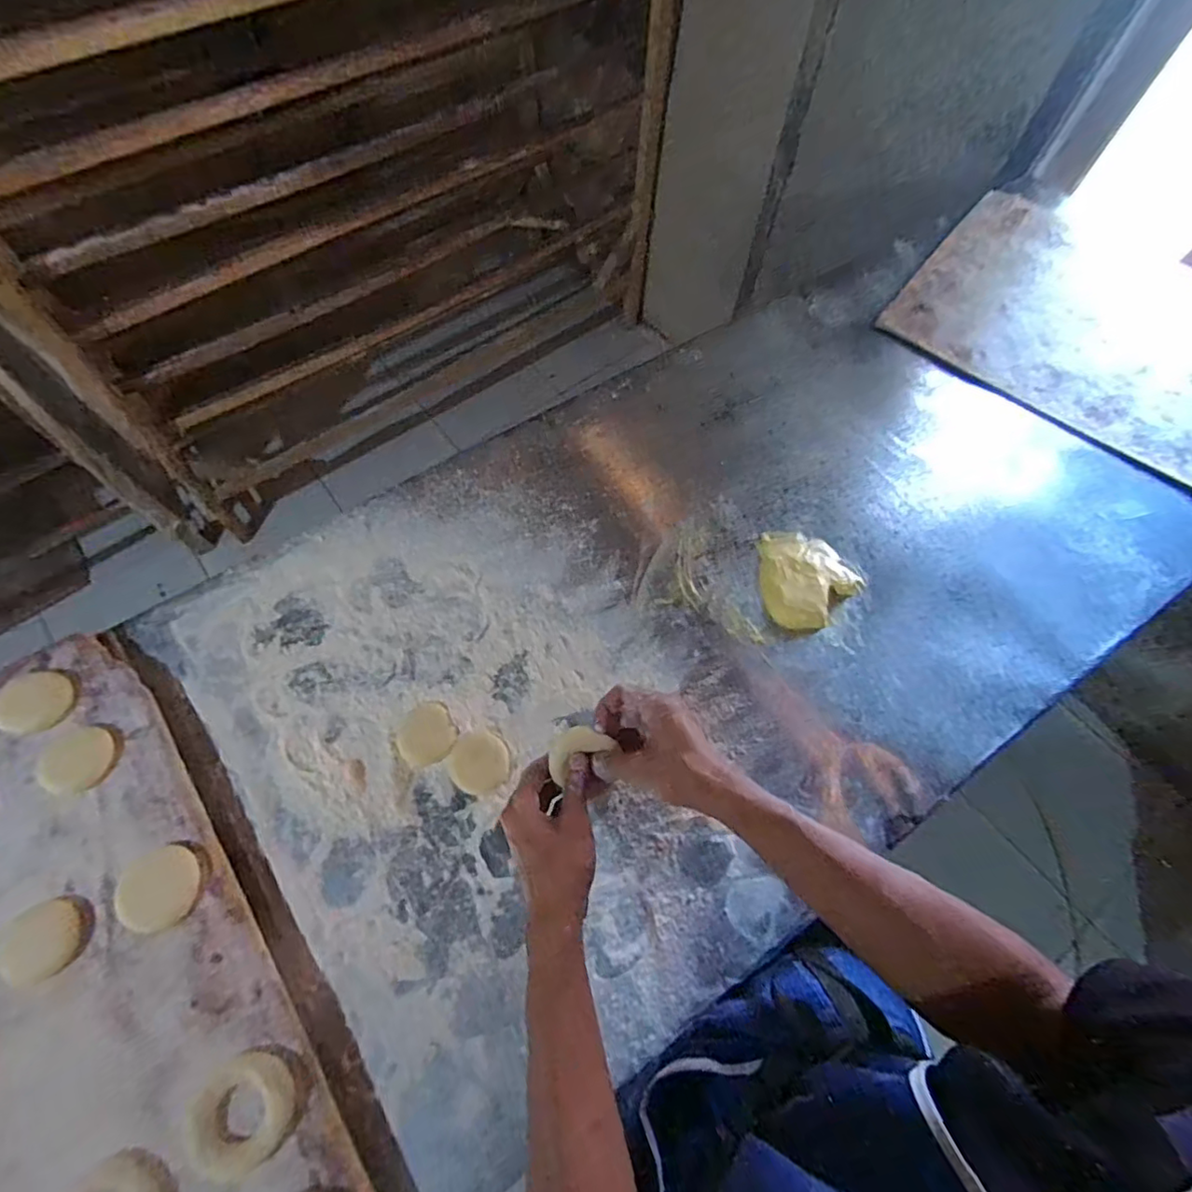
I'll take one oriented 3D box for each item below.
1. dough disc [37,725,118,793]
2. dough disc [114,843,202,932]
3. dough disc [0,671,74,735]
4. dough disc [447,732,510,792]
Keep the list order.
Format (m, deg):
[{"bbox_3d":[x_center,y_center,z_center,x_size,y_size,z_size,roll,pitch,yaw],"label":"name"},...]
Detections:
[{"bbox_3d":[-0.473,0.149,0.537,0.062,0.009,0.057,1,65,-1],"label":"dough disc"},{"bbox_3d":[-0.368,0.247,0.494,0.062,0.012,0.061,1,65,-1],"label":"dough disc"},{"bbox_3d":[-0.529,0.100,0.553,0.062,0.008,0.058,1,65,-1],"label":"dough disc"},{"bbox_3d":[-0.113,0.160,0.568,0.054,0.008,0.055,1,65,-1],"label":"dough disc"}]

